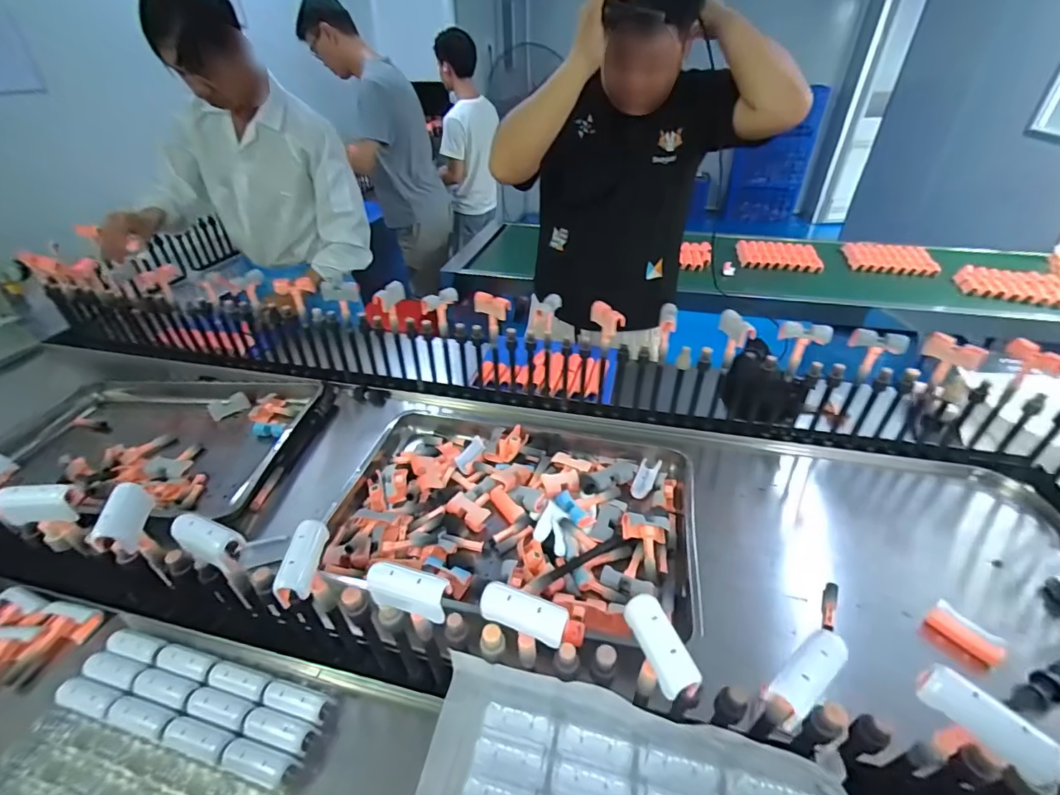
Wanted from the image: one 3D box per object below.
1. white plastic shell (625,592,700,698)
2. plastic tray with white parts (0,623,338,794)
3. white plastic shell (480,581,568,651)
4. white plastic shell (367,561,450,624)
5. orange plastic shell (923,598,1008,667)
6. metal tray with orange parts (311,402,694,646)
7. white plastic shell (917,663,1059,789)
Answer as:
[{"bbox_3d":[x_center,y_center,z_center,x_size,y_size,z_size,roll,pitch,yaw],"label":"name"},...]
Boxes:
[{"bbox_3d":[0.107,0.204,0.390,0.030,0.023,0.075,-13,39,-17],"label":"white plastic shell"},{"bbox_3d":[-0.423,0.411,0.503,0.334,0.053,0.263,10,38,13],"label":"plastic tray with white parts"},{"bbox_3d":[-0.007,0.188,0.410,0.078,0.025,0.026,16,39,20],"label":"white plastic shell"},{"bbox_3d":[-0.115,0.183,0.442,0.076,0.043,0.025,8,37,11],"label":"white plastic shell"},{"bbox_3d":[0.593,0.320,0.638,0.032,0.033,0.080,-18,40,-23],"label":"orange plastic shell"},{"bbox_3d":[-0.019,0.176,0.835,0.586,0.063,0.453,9,37,11],"label":"metal tray with orange parts"},{"bbox_3d":[0.335,0.236,0.342,0.024,0.027,0.078,-24,43,-29],"label":"white plastic shell"}]

